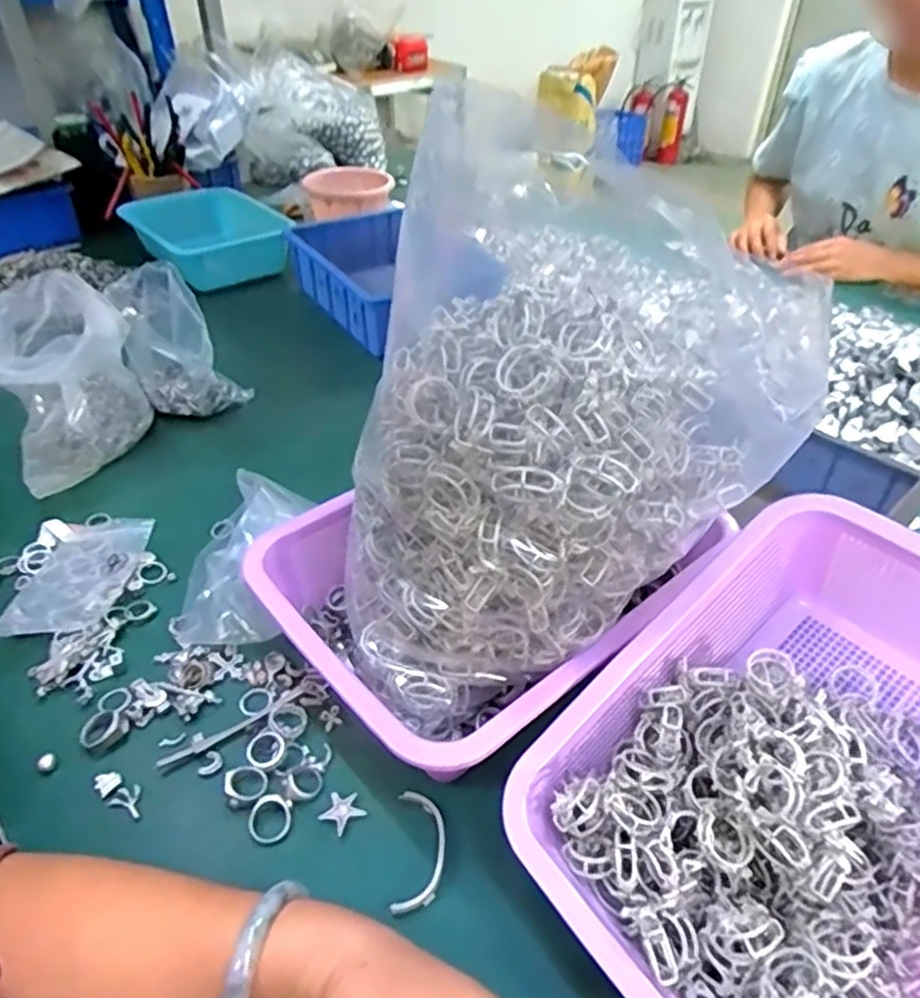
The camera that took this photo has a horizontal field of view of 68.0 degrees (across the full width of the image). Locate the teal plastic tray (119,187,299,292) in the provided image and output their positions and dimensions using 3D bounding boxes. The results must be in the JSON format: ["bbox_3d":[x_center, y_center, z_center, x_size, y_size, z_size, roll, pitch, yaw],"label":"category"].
[{"bbox_3d":[-0.397,-0.399,1.062,0.186,0.078,0.254,-21,44,-24],"label":"teal plastic tray"}]

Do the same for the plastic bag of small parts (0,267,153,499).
[{"bbox_3d":[-0.367,-0.101,0.648,0.113,0.164,0.163,-21,44,-24],"label":"plastic bag of small parts"}]

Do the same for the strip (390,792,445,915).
[{"bbox_3d":[-0.022,0.196,0.382,0.027,0.005,0.066,1,39,0],"label":"strip"}]

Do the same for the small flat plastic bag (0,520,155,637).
[{"bbox_3d":[-0.299,0.062,0.531,0.077,0.025,0.116,5,39,6],"label":"small flat plastic bag"}]

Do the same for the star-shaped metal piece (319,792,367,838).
[{"bbox_3d":[-0.070,0.183,0.401,0.023,0.004,0.023,-31,48,-32],"label":"star-shaped metal piece"}]

